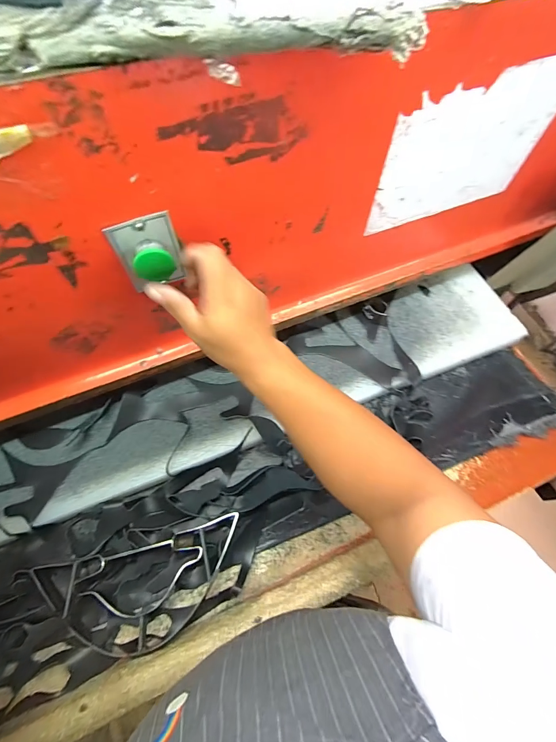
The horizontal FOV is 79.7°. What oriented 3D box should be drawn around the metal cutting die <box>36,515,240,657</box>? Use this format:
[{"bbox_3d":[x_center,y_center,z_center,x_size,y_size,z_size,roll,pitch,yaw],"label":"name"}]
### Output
[{"bbox_3d":[-0.166,0.279,0.422,0.257,0.042,0.121,-14,64,-6],"label":"metal cutting die"}]

